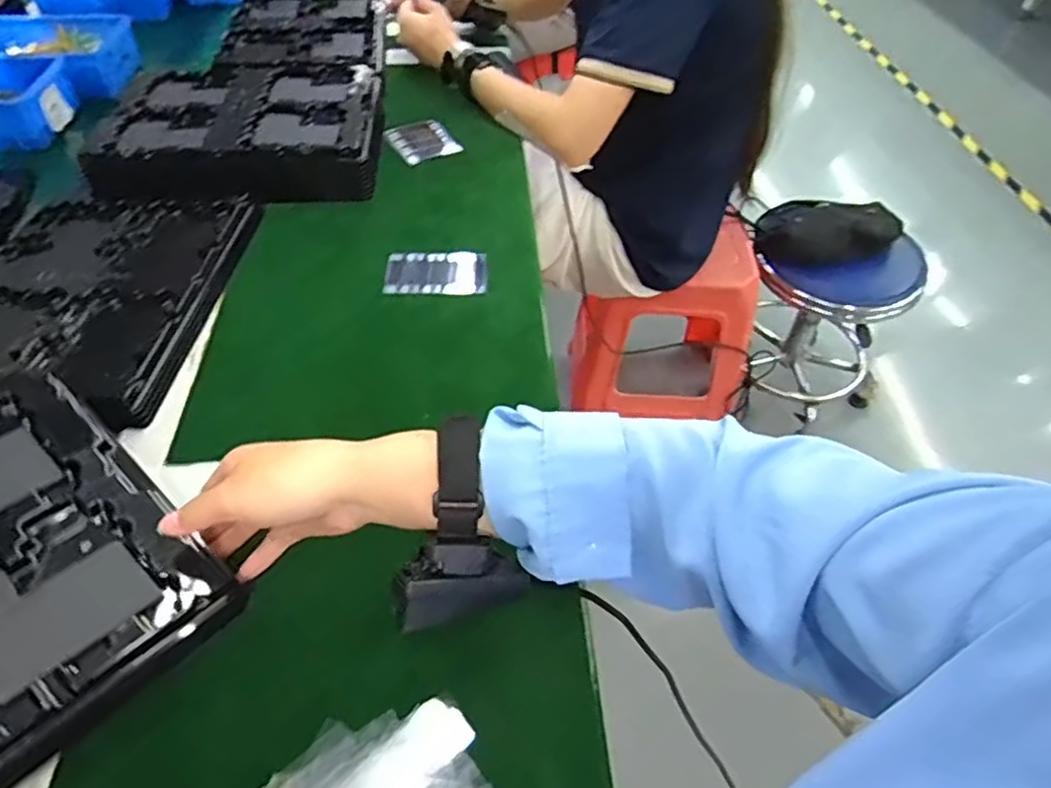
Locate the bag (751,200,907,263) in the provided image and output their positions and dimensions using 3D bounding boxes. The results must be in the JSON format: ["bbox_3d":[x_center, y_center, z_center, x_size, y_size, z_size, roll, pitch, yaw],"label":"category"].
[{"bbox_3d":[0.565,-0.302,1.264,0.243,0.083,0.121,-4,49,-5],"label":"bag"}]

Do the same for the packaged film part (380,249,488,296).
[{"bbox_3d":[-0.088,-0.119,0.660,0.099,0.009,0.066,-1,48,-2],"label":"packaged film part"}]

